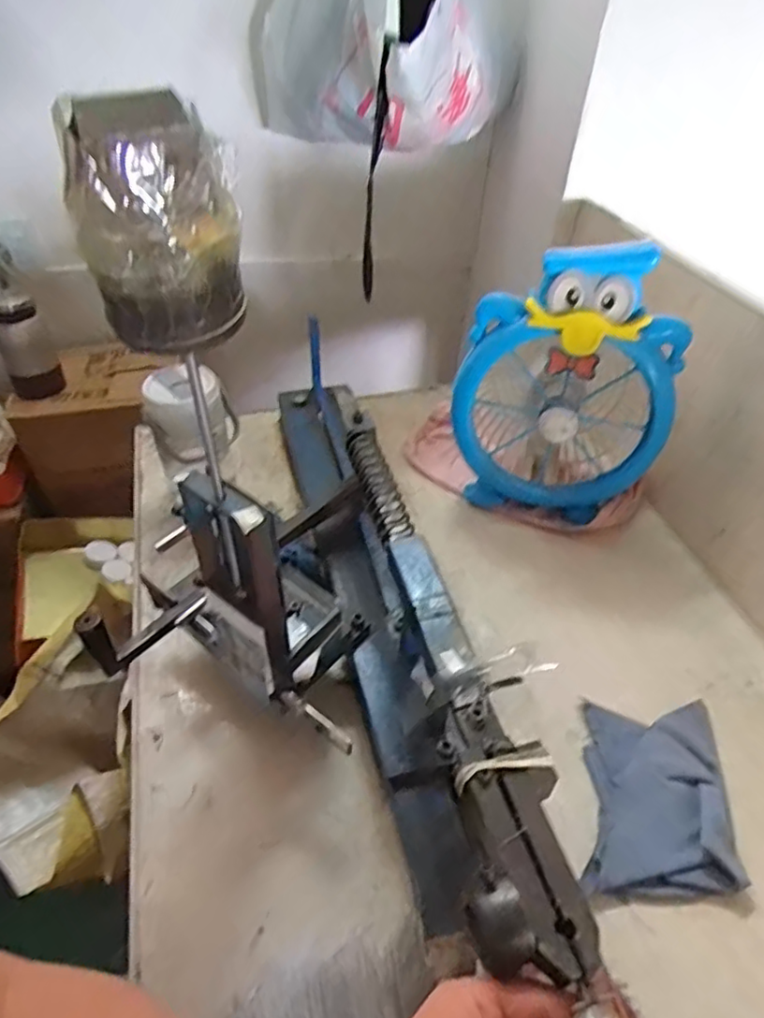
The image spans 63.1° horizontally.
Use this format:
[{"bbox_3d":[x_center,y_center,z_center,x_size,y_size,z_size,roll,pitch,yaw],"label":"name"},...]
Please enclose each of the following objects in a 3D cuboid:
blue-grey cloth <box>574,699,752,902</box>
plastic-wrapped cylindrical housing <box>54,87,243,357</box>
[{"bbox_3d":[0.220,0.226,0.502,0.113,0.019,0.161,8,43,6],"label":"blue-grey cloth"},{"bbox_3d":[-0.087,-0.111,0.246,0.057,0.086,0.056,-10,45,-13],"label":"plastic-wrapped cylindrical housing"}]

